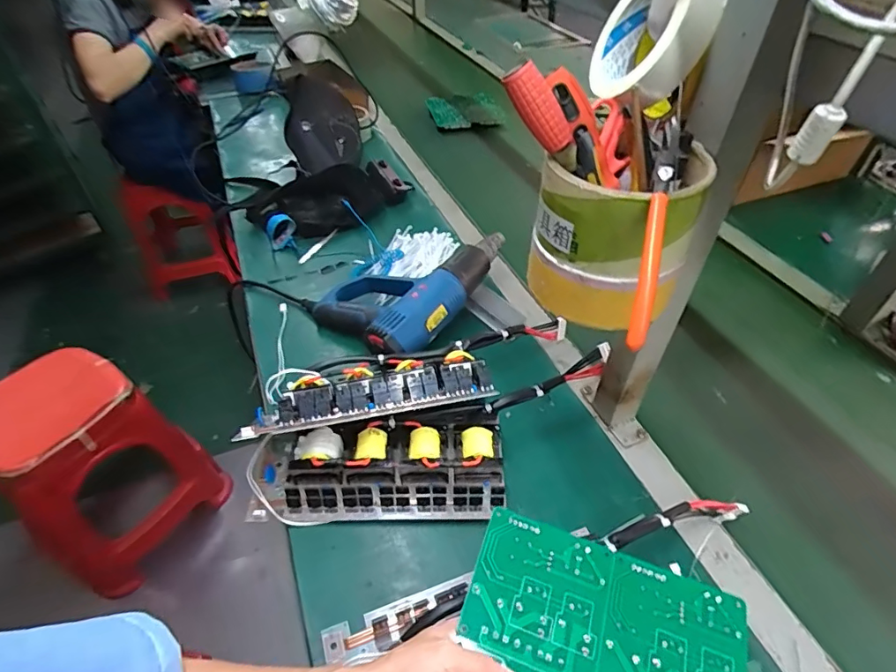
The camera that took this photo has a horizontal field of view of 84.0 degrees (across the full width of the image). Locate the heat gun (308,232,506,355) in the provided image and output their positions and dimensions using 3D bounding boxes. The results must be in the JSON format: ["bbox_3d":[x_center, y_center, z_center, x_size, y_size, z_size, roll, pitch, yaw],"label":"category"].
[{"bbox_3d":[-0.063,-0.084,0.774,0.207,0.080,0.277,27,51,24],"label":"heat gun"}]

